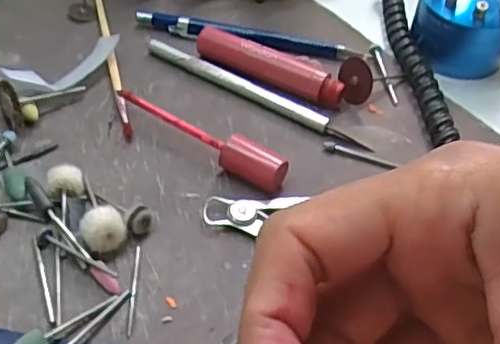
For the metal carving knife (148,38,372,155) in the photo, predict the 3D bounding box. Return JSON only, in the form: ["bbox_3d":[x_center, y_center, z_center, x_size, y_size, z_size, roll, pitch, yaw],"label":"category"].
[{"bbox_3d":[0.002,-0.043,0.342,0.134,0.009,0.009,27,51,18],"label":"metal carving knife"}]

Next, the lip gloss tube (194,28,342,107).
[{"bbox_3d":[0.011,-0.058,0.350,0.087,0.018,0.015,25,50,16],"label":"lip gloss tube"}]

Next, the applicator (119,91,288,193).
[{"bbox_3d":[-0.025,-0.017,0.309,0.098,0.018,0.016,30,52,21],"label":"applicator"}]

